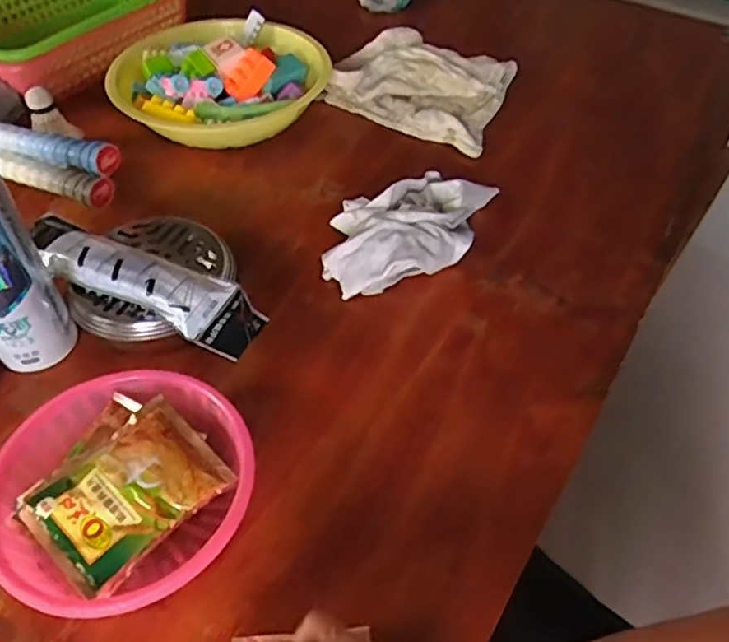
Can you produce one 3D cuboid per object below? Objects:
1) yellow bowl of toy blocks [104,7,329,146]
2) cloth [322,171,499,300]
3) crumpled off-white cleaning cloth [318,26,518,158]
[{"bbox_3d":[-0.170,-0.283,0.759,0.246,0.070,0.219,-25,55,-20],"label":"yellow bowl of toy blocks"},{"bbox_3d":[0.053,-0.094,0.625,0.203,0.047,0.105,-26,55,-21],"label":"cloth"},{"bbox_3d":[0.069,-0.306,0.802,0.210,0.031,0.190,18,52,14],"label":"crumpled off-white cleaning cloth"}]

